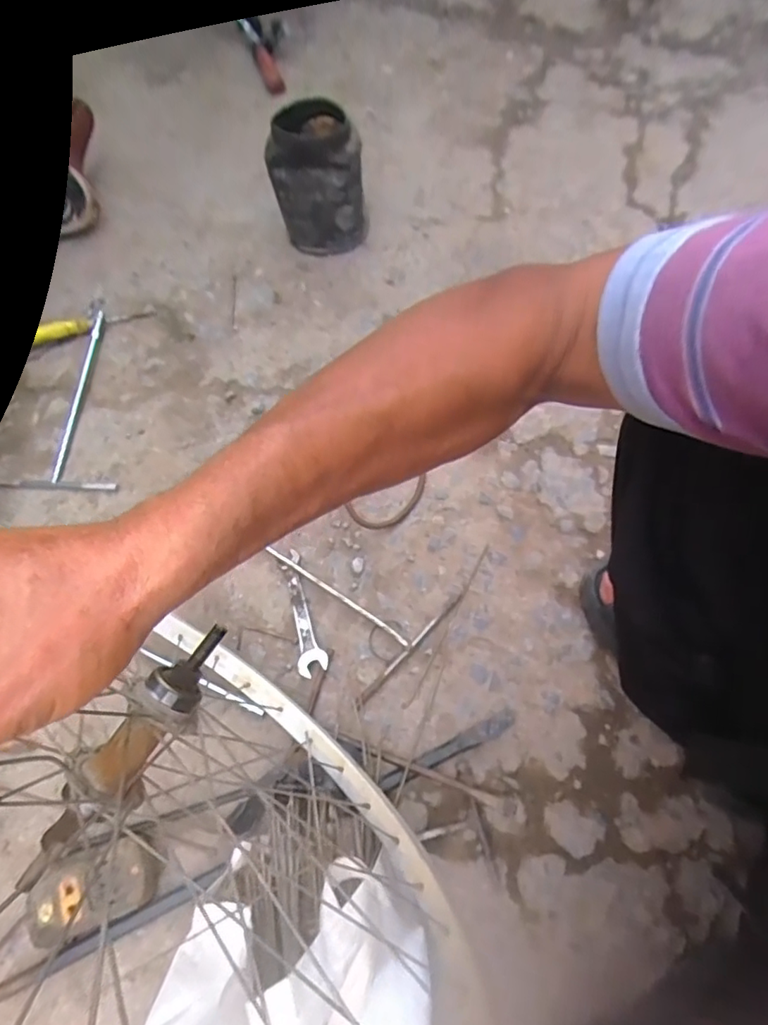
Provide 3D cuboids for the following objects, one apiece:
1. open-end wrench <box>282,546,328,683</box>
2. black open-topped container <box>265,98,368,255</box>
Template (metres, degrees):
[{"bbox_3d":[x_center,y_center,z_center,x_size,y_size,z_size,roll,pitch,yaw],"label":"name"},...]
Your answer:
[{"bbox_3d":[-0.097,0.117,0.641,0.033,0.008,0.157,-16,61,0],"label":"open-end wrench"},{"bbox_3d":[-0.106,-0.524,0.836,0.137,0.183,0.141,-11,67,-2],"label":"black open-topped container"}]

